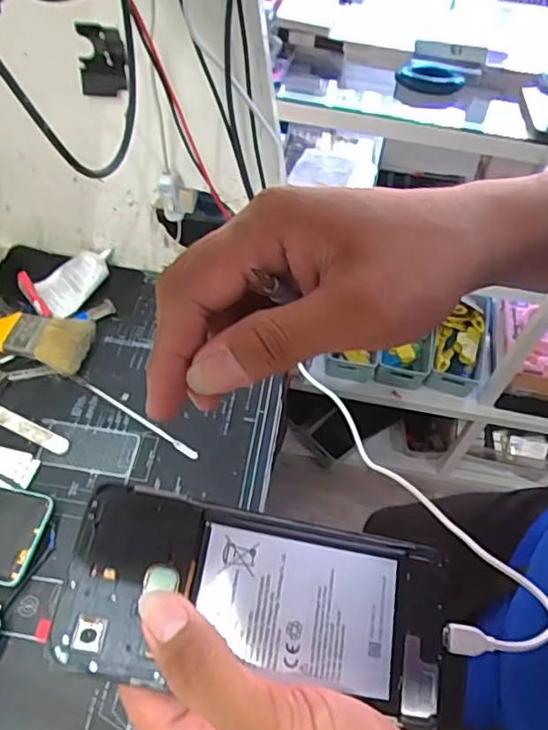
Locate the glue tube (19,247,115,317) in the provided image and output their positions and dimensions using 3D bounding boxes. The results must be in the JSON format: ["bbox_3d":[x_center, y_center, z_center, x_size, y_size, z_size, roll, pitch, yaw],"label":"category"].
[{"bbox_3d":[-0.227,-0.098,0.642,0.057,0.034,0.105,31,58,16],"label":"glue tube"}]

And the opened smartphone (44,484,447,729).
[{"bbox_3d":[-0.003,0.097,0.240,0.157,0.012,0.068,14,54,-9],"label":"opened smartphone"}]

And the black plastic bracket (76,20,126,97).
[{"bbox_3d":[-0.143,-0.252,0.484,0.038,0.057,0.008,12,55,4],"label":"black plastic bracket"}]

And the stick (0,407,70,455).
[{"bbox_3d":[-0.236,0.059,0.551,0.093,0.005,0.016,27,83,3],"label":"stick"}]

